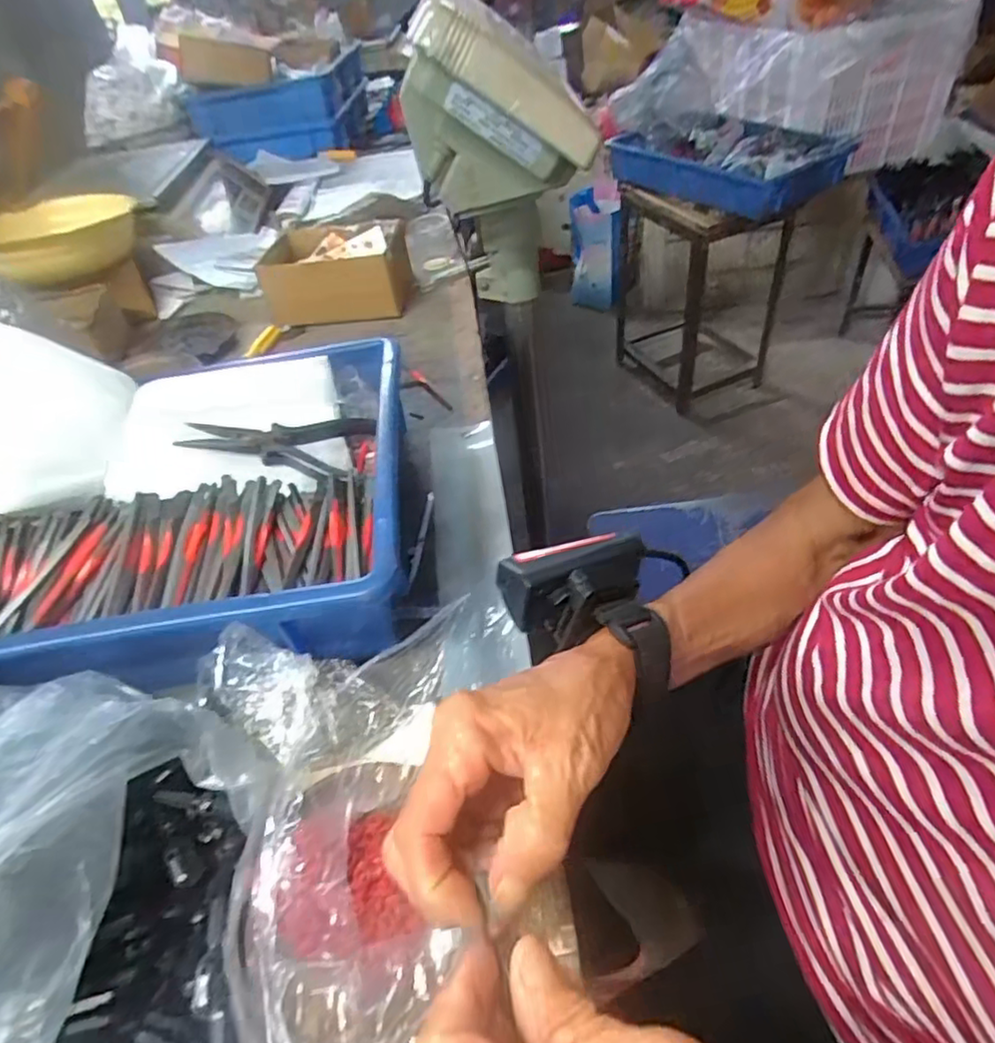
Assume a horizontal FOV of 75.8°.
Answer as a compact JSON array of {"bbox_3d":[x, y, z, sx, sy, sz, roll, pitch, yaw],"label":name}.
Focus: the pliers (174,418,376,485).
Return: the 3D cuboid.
[{"bbox_3d":[-0.168,-0.066,0.497,0.126,0.016,0.075,12,39,-3],"label":"pliers"}]

